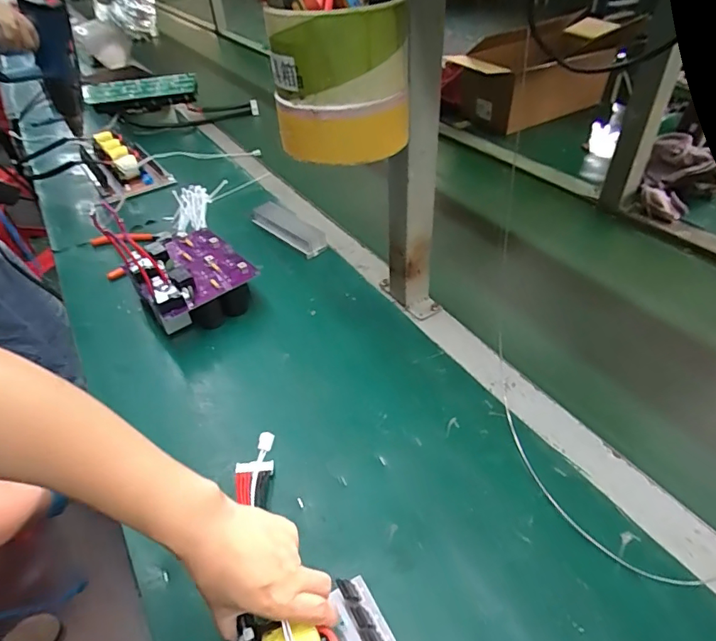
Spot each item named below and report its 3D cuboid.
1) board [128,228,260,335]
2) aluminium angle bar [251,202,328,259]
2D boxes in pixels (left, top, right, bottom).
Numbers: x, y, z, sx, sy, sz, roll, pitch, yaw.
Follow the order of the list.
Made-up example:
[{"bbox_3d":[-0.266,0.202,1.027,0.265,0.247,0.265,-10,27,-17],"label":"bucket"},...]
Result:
[{"bbox_3d":[-0.231,-0.056,0.677,0.135,0.076,0.152,-31,48,-27],"label":"board"},{"bbox_3d":[-0.119,-0.153,0.801,0.050,0.033,0.150,-32,48,-27],"label":"aluminium angle bar"}]

